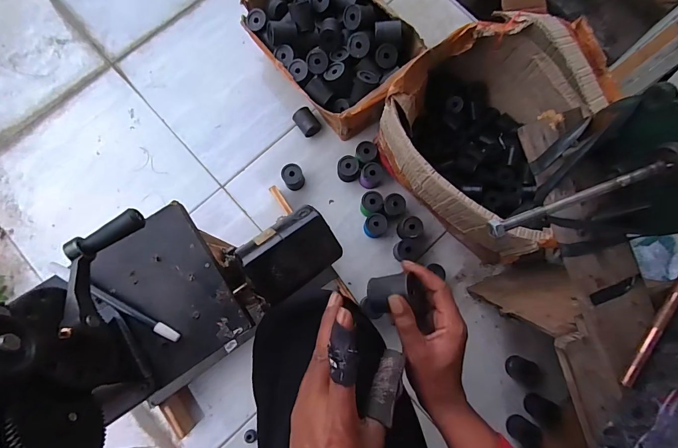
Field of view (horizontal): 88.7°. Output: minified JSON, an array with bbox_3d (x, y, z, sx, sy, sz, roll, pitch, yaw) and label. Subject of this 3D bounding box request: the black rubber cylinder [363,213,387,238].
[{"bbox_3d":[0.074,0.004,0.716,0.044,0.051,0.044,0,80,0],"label":"black rubber cylinder"}]

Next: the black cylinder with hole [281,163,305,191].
[{"bbox_3d":[-0.095,-0.098,0.730,0.043,0.051,0.042,0,80,0],"label":"black cylinder with hole"}]

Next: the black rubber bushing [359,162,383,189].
[{"bbox_3d":[0.067,-0.099,0.730,0.046,0.049,0.044,5,80,1],"label":"black rubber bushing"}]

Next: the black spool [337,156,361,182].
[{"bbox_3d":[0.021,-0.114,0.735,0.047,0.047,0.049,3,80,0],"label":"black spool"}]

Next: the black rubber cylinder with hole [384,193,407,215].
[{"bbox_3d":[0.113,-0.036,0.721,0.045,0.045,0.049,-2,80,-1],"label":"black rubber cylinder with hole"}]

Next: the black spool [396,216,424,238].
[{"bbox_3d":[0.144,0.009,0.712,0.048,0.047,0.044,-11,80,-2],"label":"black spool"}]

